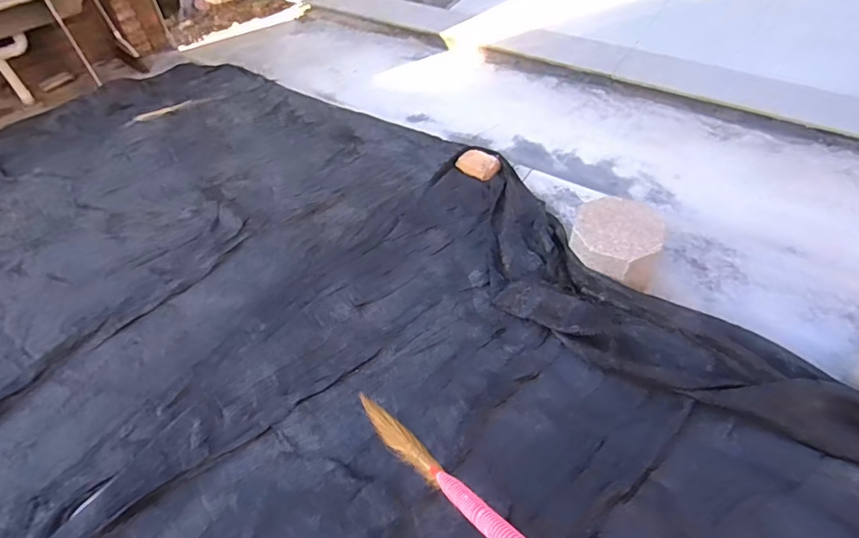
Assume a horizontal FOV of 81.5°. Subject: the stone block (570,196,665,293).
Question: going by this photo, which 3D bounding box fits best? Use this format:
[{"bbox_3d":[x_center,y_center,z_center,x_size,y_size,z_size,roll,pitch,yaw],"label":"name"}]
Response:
[{"bbox_3d":[0.620,-0.091,1.654,0.293,0.173,0.248,11,53,15],"label":"stone block"}]

